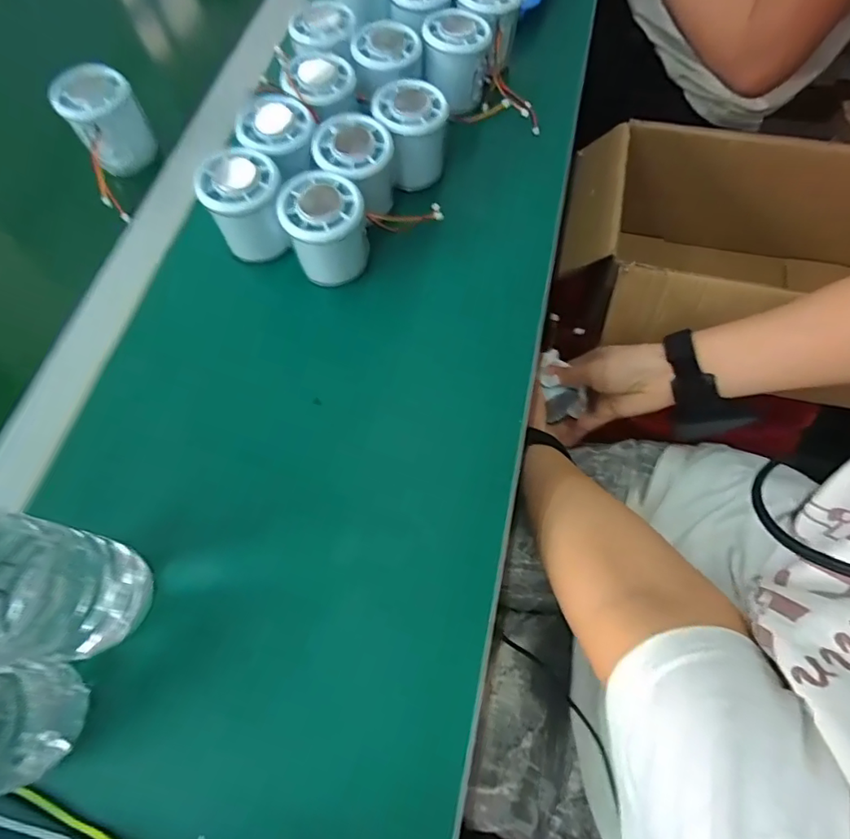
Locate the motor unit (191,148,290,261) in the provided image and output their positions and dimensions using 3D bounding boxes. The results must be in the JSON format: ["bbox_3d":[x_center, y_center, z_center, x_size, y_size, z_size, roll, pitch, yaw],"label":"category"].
[{"bbox_3d":[-0.130,-0.156,0.368,0.054,0.062,0.056,-20,68,-8],"label":"motor unit"}]

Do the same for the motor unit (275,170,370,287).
[{"bbox_3d":[-0.070,-0.133,0.356,0.055,0.057,0.059,0,66,0],"label":"motor unit"}]

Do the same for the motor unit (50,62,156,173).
[{"bbox_3d":[-0.266,-0.250,0.417,0.055,0.059,0.050,-34,70,-14],"label":"motor unit"}]

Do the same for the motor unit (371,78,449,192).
[{"bbox_3d":[-0.011,-0.228,0.400,0.053,0.053,0.056,-6,66,-2],"label":"motor unit"}]

